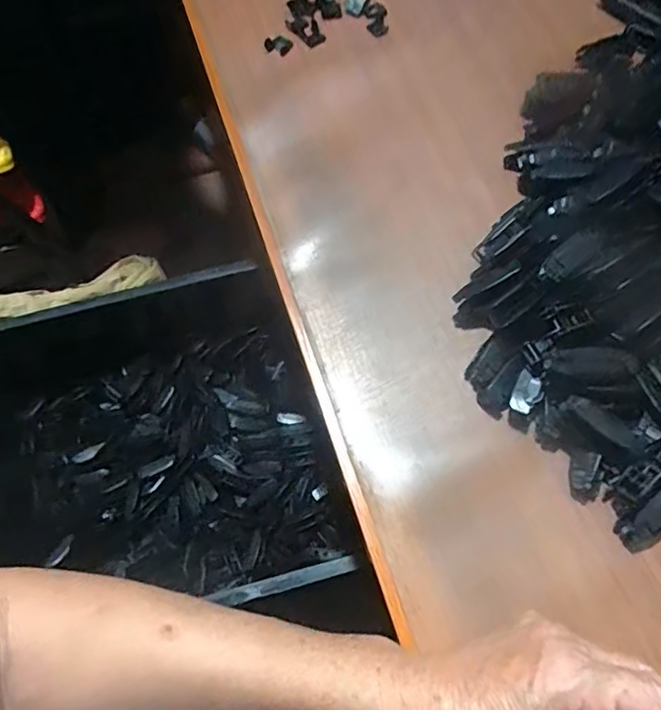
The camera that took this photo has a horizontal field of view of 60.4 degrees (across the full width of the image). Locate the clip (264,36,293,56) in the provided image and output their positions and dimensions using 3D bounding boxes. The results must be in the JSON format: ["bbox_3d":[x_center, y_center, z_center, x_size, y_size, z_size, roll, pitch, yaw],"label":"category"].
[{"bbox_3d":[-0.049,-0.283,0.522,0.026,0.008,0.020,17,69,11],"label":"clip"}]

